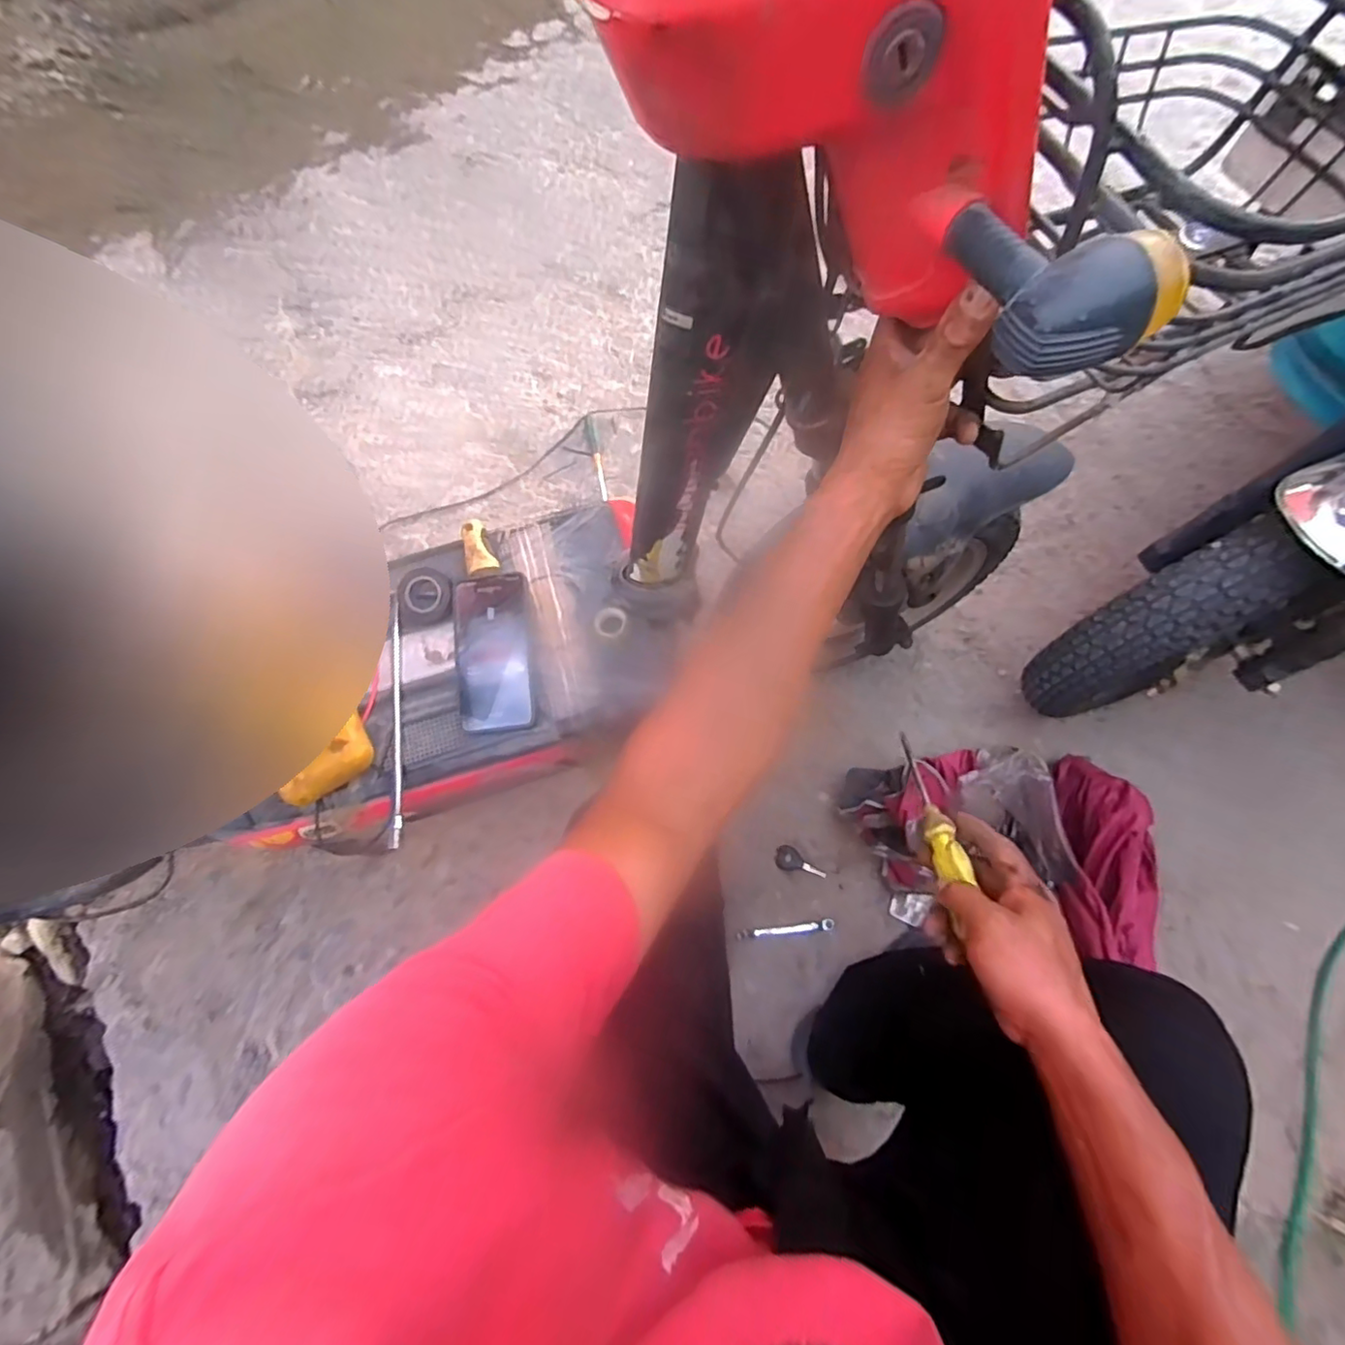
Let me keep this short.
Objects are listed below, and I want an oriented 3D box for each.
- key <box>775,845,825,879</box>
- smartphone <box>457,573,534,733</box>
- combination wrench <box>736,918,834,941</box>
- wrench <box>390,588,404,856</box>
[{"bbox_3d":[0.192,0.285,0.885,0.075,0.013,0.035,17,73,8],"label":"key"},{"bbox_3d":[-0.181,-0.021,0.599,0.073,0.008,0.159,-6,78,-1],"label":"smartphone"},{"bbox_3d":[0.161,0.369,0.843,0.136,0.012,0.014,-8,72,0],"label":"combination wrench"},{"bbox_3d":[-0.276,0.043,0.588,0.010,0.015,0.255,-8,72,0],"label":"wrench"}]

